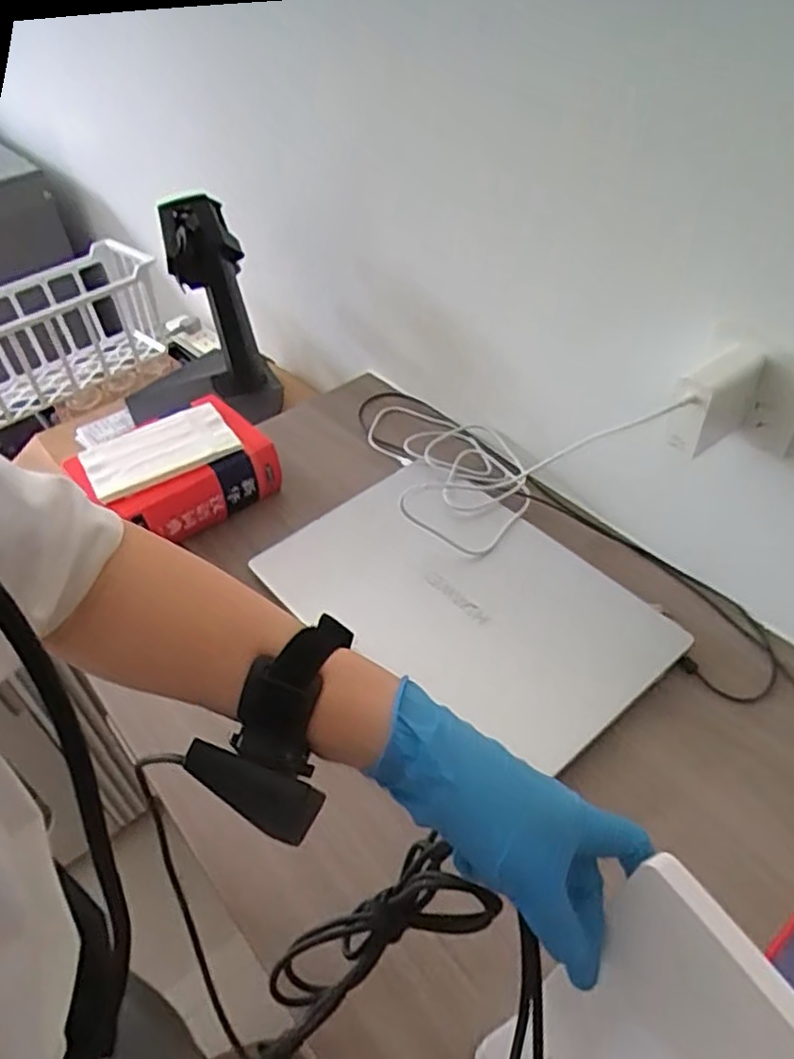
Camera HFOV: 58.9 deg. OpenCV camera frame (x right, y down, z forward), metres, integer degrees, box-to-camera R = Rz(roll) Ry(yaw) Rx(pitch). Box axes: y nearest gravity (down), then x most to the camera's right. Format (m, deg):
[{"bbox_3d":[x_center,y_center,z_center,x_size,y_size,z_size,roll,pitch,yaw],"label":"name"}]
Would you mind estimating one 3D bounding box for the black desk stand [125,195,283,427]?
[{"bbox_3d":[-0.288,-0.287,0.965,0.227,0.305,0.092,-2,45,1],"label":"black desk stand"}]

